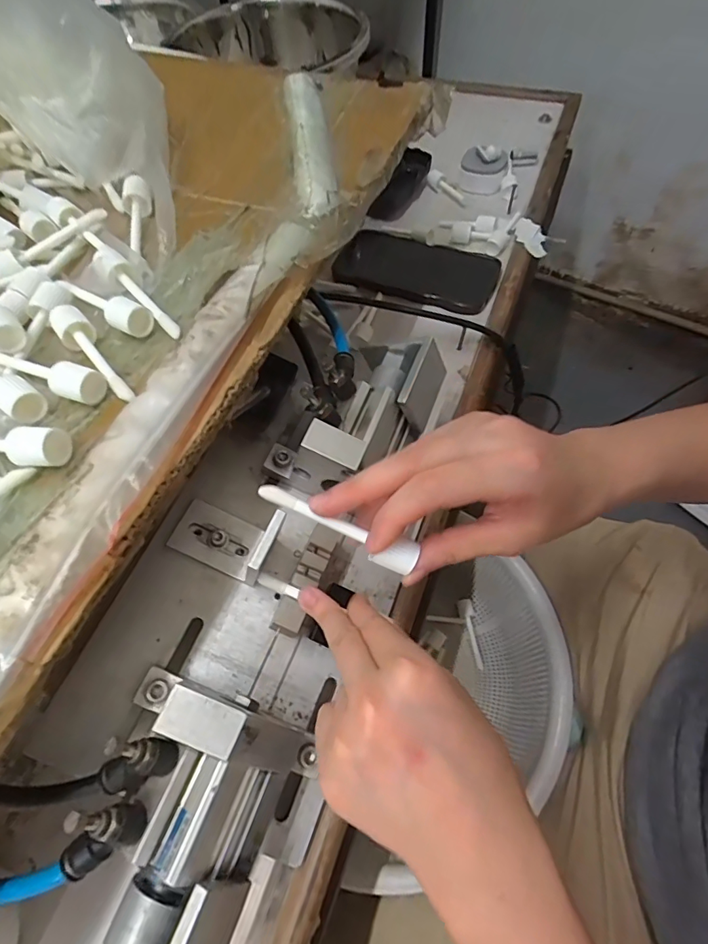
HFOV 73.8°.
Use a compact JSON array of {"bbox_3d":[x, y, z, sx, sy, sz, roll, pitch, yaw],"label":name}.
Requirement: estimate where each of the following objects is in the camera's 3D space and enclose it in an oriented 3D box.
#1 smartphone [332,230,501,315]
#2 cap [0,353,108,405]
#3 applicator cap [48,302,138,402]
[{"bbox_3d":[0.064,-0.214,0.499,0.167,0.014,0.085,20,64,15],"label":"smartphone"},{"bbox_3d":[-0.166,-0.055,0.254,0.083,0.015,0.020,24,65,16],"label":"cap"},{"bbox_3d":[-0.143,-0.064,0.258,0.018,0.014,0.081,-38,65,-16],"label":"applicator cap"}]

